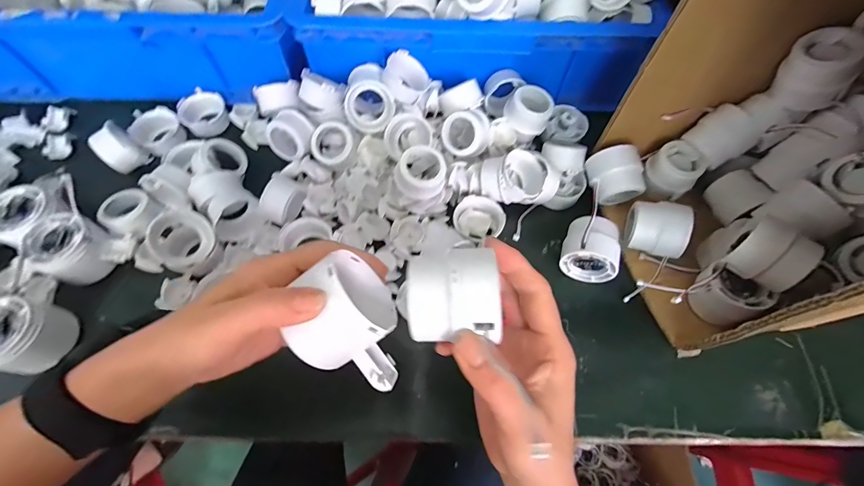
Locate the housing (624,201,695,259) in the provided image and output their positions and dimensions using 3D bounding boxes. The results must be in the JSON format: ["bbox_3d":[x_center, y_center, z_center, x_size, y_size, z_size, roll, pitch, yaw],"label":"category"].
[{"bbox_3d":[0.224,-0.014,0.382,0.055,0.054,0.054,13,65,4],"label":"housing"}]

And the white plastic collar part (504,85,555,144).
[{"bbox_3d":[0.112,-0.155,0.437,0.054,0.045,0.046,37,69,14],"label":"white plastic collar part"}]

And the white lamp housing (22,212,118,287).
[{"bbox_3d":[-0.356,0.006,0.371,0.054,0.047,0.060,23,66,9],"label":"white lamp housing"}]

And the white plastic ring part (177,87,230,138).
[{"bbox_3d":[-0.283,-0.160,0.469,0.054,0.029,0.055,1,64,-2],"label":"white plastic ring part"}]

